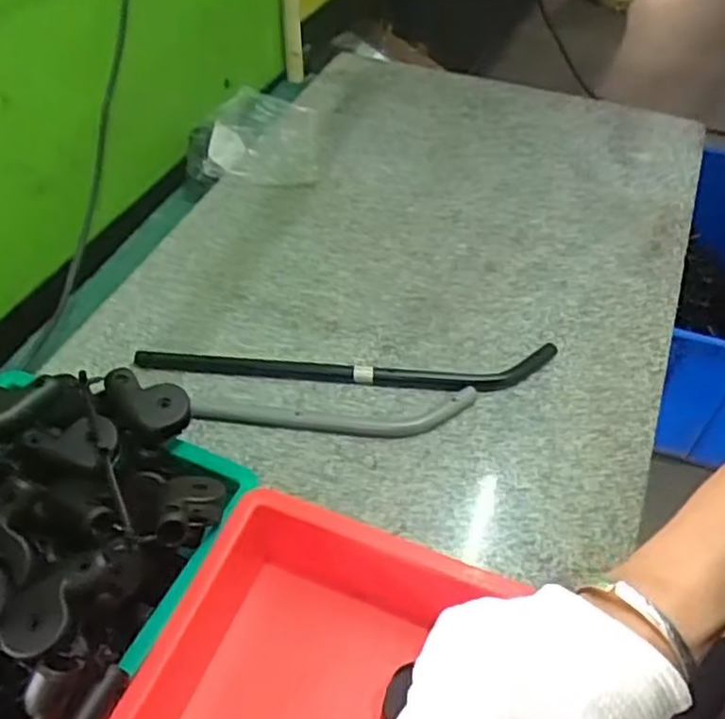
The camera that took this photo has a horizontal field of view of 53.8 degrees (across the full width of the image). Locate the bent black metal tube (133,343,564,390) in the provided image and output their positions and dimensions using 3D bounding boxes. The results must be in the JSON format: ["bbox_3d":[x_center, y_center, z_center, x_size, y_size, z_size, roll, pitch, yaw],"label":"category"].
[{"bbox_3d":[-0.017,0.009,0.746,0.438,0.020,0.059,0,48,0],"label":"bent black metal tube"}]

